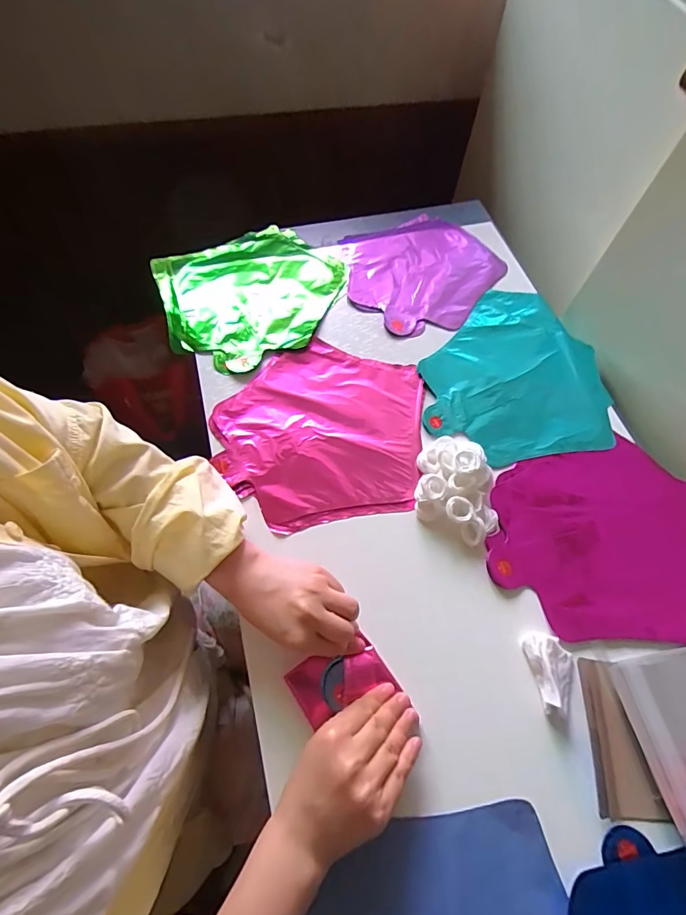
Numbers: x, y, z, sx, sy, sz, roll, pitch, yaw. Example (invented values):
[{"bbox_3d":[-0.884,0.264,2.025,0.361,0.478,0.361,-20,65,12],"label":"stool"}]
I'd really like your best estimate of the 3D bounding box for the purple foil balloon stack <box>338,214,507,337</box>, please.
[{"bbox_3d":[0.112,-0.269,0.609,0.226,0.016,0.215,-26,68,-15],"label":"purple foil balloon stack"}]

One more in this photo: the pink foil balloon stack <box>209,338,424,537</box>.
[{"bbox_3d":[-0.022,-0.035,0.494,0.242,0.006,0.229,-10,65,-8],"label":"pink foil balloon stack"}]

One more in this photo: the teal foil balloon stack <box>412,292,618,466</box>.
[{"bbox_3d":[0.209,-0.109,0.531,0.233,0.012,0.246,-6,64,-6],"label":"teal foil balloon stack"}]

